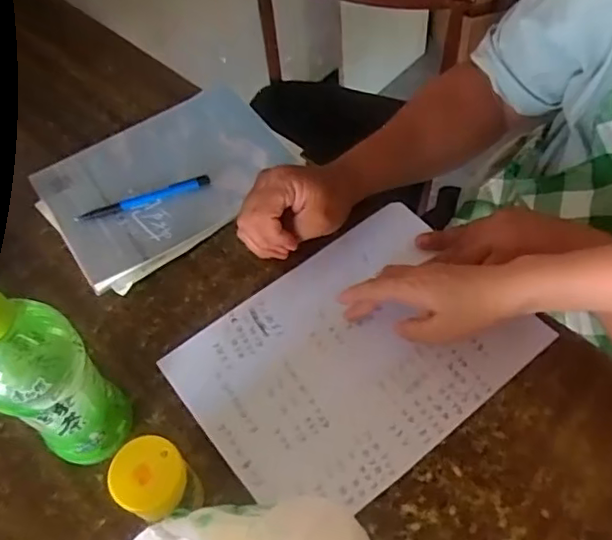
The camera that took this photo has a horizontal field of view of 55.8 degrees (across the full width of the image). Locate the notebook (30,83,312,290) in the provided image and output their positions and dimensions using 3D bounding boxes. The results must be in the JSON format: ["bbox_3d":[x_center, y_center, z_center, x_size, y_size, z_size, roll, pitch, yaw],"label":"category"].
[{"bbox_3d":[-0.156,-0.107,0.634,0.254,0.017,0.196,-35,63,-18],"label":"notebook"}]

